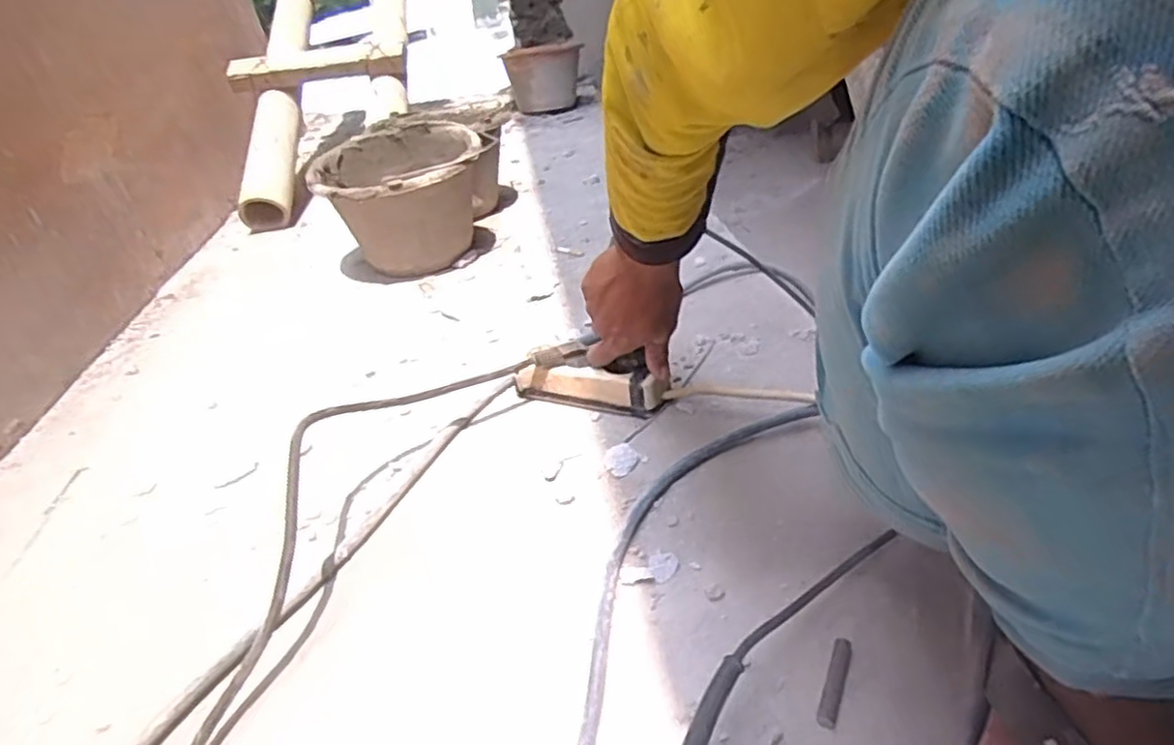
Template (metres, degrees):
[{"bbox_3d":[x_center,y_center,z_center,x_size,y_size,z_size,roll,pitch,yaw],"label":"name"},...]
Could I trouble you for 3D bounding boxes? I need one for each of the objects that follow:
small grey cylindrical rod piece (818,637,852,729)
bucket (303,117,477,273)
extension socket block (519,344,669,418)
[{"bbox_3d":[0.146,0.182,0.411,0.010,0.007,0.058,10,36,26],"label":"small grey cylindrical rod piece"},{"bbox_3d":[-0.259,-0.239,1.005,0.216,0.174,0.212,-6,32,4],"label":"bucket"},{"bbox_3d":[-0.001,0.012,0.667,0.150,0.048,0.027,3,34,21],"label":"extension socket block"}]

